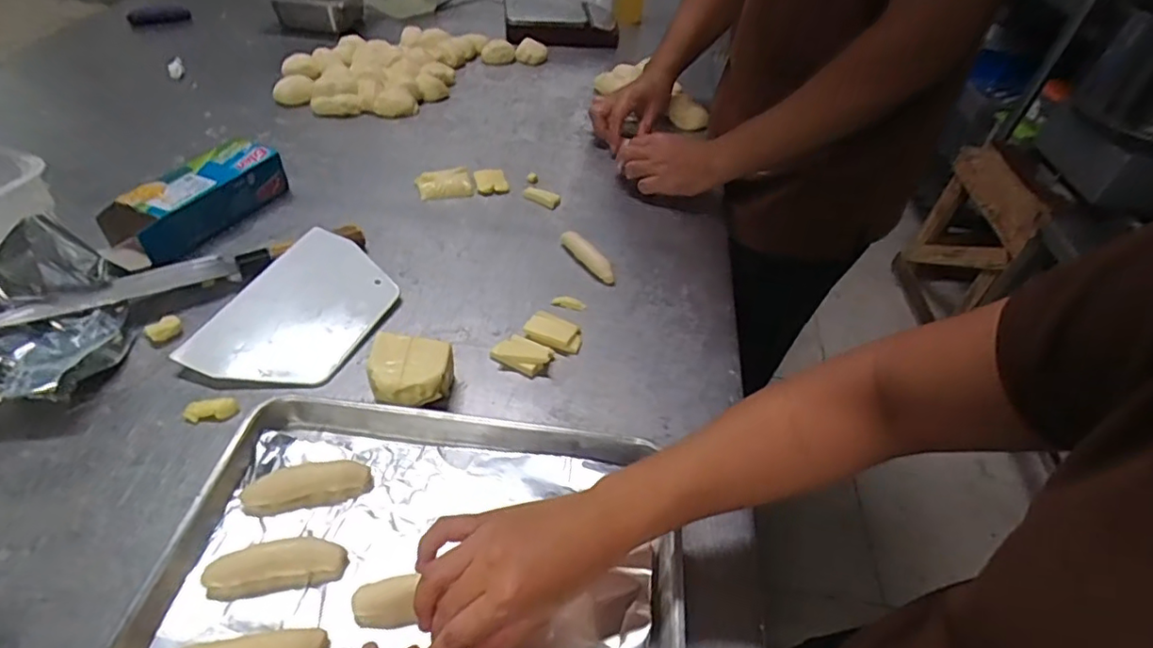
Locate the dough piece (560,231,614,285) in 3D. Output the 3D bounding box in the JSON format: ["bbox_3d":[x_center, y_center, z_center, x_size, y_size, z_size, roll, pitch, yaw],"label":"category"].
[{"bbox_3d":[0.012,-0.076,0.658,0.015,0.023,0.087,-26,53,-30],"label":"dough piece"}]

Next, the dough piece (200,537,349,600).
[{"bbox_3d":[-0.197,0.158,0.389,0.084,0.015,0.026,-6,45,-13],"label":"dough piece"}]

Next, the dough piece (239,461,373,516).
[{"bbox_3d":[-0.196,0.118,0.430,0.085,0.015,0.027,-8,46,-15],"label":"dough piece"}]

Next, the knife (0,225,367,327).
[{"bbox_3d":[-0.368,-0.047,0.571,0.315,0.032,0.040,-20,50,-25],"label":"knife"}]

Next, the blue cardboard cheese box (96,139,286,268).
[{"bbox_3d":[-0.417,-0.135,0.644,0.075,0.053,0.197,22,46,16],"label":"blue cardboard cheese box"}]

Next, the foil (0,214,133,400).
[{"bbox_3d":[-0.452,-0.005,0.495,0.105,0.078,0.165,-13,47,-19],"label":"foil"}]

